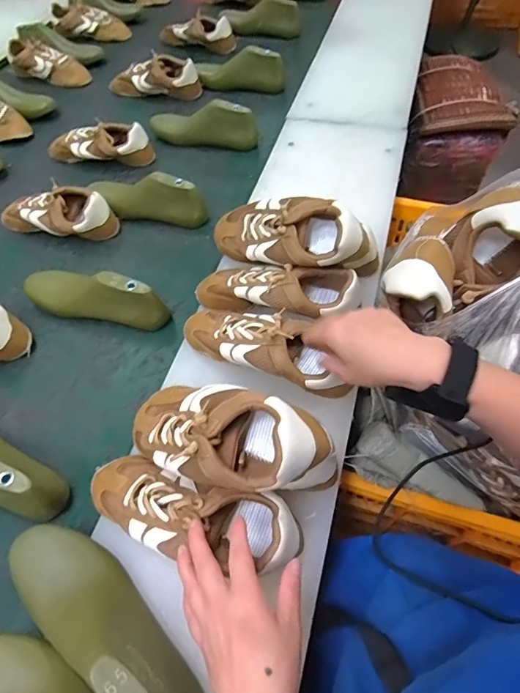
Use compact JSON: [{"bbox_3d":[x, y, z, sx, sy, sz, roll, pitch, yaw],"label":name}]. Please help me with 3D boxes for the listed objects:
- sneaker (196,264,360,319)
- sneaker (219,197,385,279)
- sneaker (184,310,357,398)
[{"bbox_3d":[0.019,-0.077,0.577,0.215,0.073,0.085,7,59,7],"label":"sneaker"},{"bbox_3d":[0.037,-0.153,0.584,0.227,0.099,0.089,12,59,10],"label":"sneaker"},{"bbox_3d":[0.002,-0.005,0.531,0.222,0.080,0.083,22,62,20],"label":"sneaker"}]

